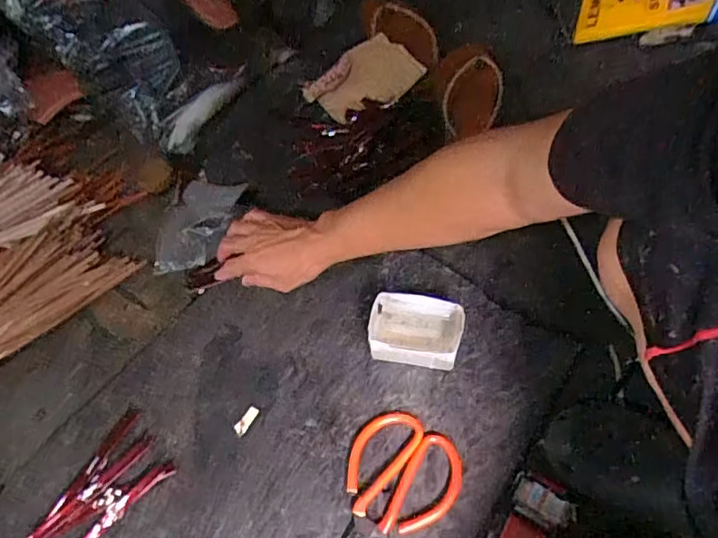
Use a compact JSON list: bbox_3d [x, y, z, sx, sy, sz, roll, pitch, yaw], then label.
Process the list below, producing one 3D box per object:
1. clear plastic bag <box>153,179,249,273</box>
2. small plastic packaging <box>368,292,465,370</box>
[{"bbox_3d":[-0.228,-0.069,0.796,0.112,0.065,0.184,2,55,7],"label":"clear plastic bag"},{"bbox_3d":[0.064,0.070,0.630,0.101,0.062,0.065,8,59,7],"label":"small plastic packaging"}]

